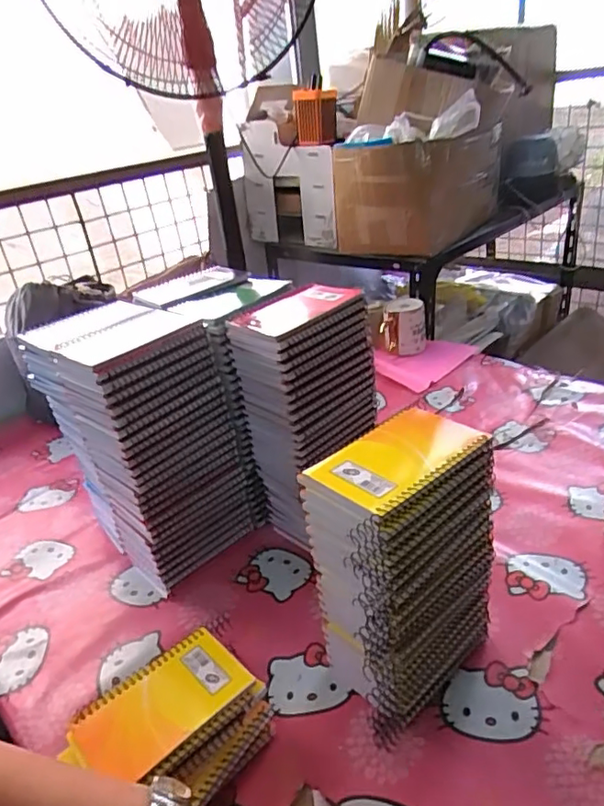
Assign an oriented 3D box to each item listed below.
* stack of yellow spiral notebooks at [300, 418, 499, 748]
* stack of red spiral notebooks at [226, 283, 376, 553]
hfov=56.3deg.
[{"bbox_3d":[0.077,0.142,0.476,0.149,0.225,0.095,-28,34,-32],"label":"stack of yellow spiral notebooks"},{"bbox_3d":[0.009,0.025,0.661,0.135,0.283,0.100,-27,33,-32],"label":"stack of red spiral notebooks"}]

